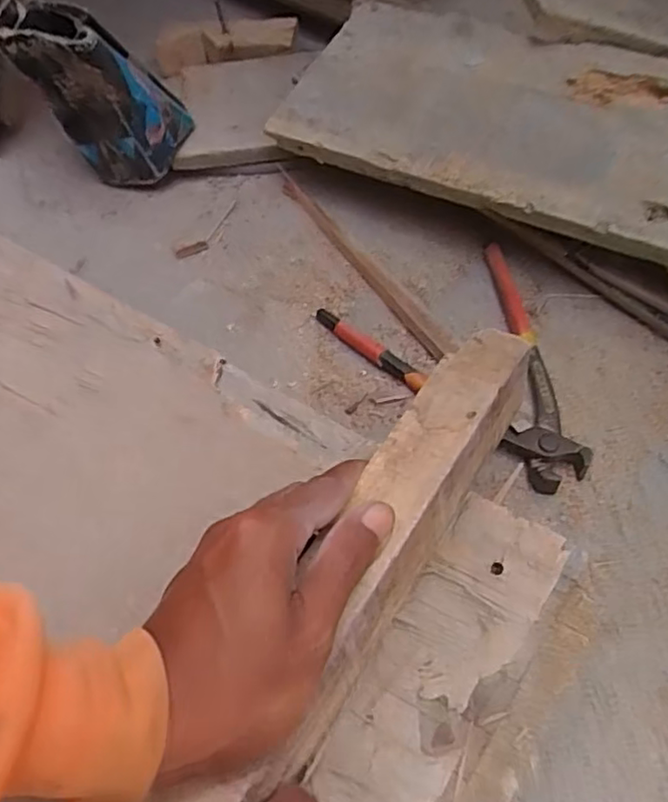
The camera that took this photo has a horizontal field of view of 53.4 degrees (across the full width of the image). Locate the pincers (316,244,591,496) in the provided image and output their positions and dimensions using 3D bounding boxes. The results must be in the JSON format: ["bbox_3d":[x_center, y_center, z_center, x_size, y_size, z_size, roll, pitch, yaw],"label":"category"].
[{"bbox_3d":[0.096,-0.019,0.455,0.144,0.018,0.188,-21,57,-11],"label":"pincers"}]

